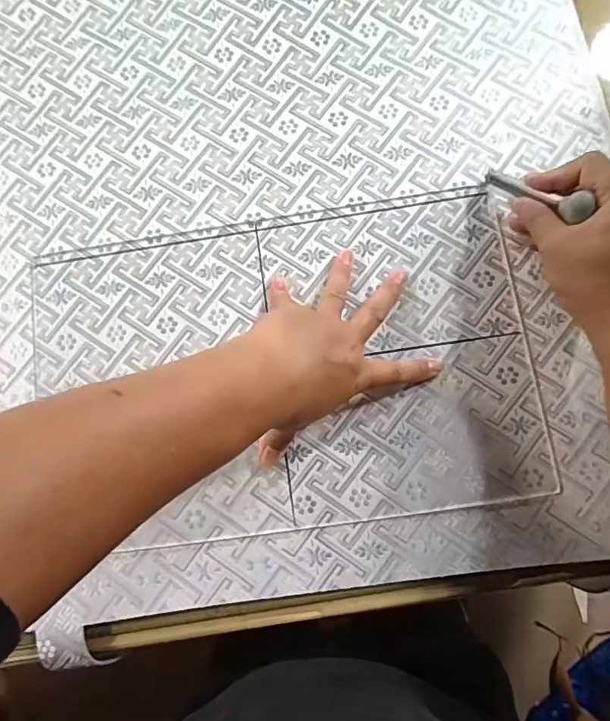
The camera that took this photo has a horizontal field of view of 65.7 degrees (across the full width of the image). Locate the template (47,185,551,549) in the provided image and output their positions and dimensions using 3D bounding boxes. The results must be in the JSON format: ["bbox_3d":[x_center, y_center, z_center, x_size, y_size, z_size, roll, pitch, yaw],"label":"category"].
[{"bbox_3d":[-0.022,0.007,0.404,0.410,0.005,0.261,-8,82,2],"label":"template"}]

